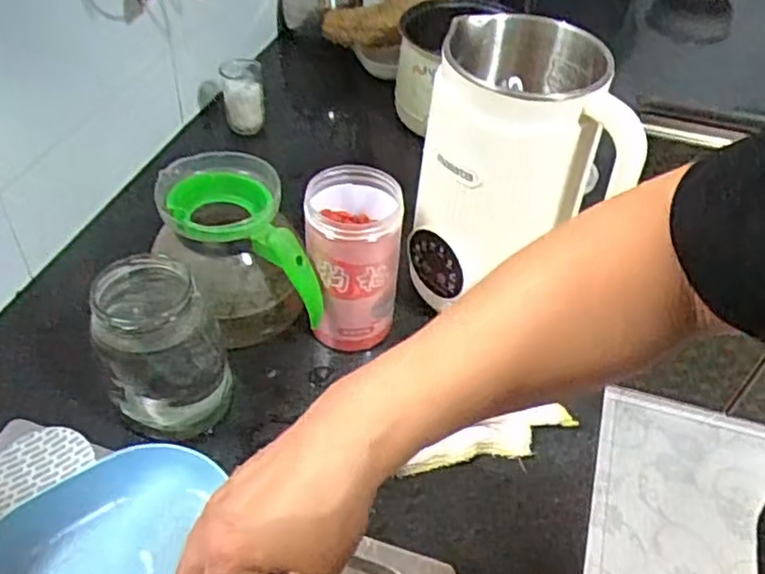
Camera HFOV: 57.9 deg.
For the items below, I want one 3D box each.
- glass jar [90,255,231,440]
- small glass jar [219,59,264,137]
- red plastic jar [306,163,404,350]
[{"bbox_3d":[-0.177,0.053,0.552,0.084,0.137,0.085,2,45,-2],"label":"glass jar"},{"bbox_3d":[-0.175,-0.240,0.867,0.051,0.081,0.046,-11,47,-15],"label":"small glass jar"},{"bbox_3d":[-0.027,-0.026,0.622,0.081,0.150,0.086,2,45,-2],"label":"red plastic jar"}]

